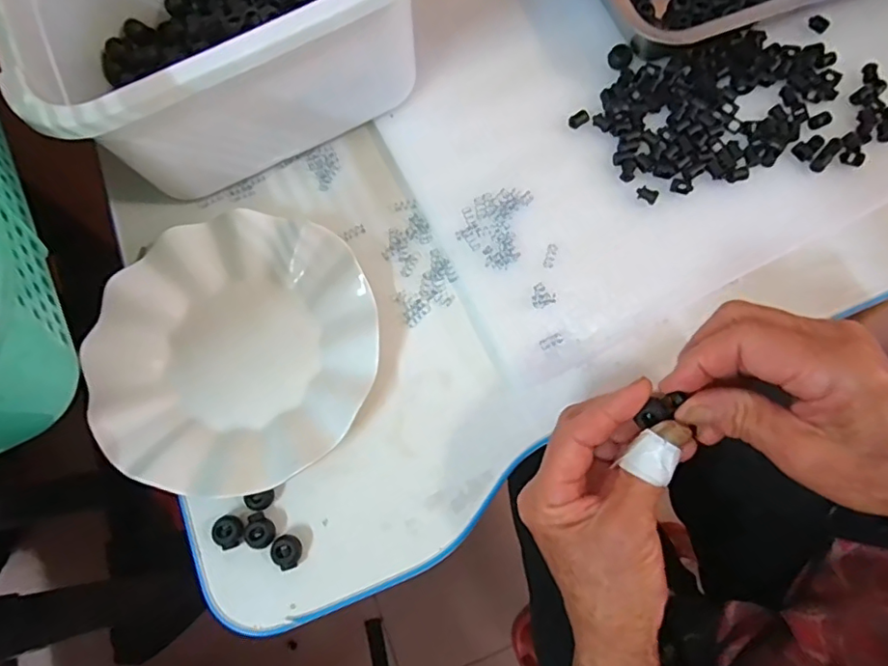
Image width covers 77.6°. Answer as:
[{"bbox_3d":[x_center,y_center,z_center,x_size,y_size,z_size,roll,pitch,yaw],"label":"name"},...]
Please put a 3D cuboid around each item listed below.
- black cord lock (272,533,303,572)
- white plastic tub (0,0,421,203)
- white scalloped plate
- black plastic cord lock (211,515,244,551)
[{"bbox_3d":[-0.094,0.131,0.330,0.017,0.010,0.018,0,77,0],"label":"black cord lock"},{"bbox_3d":[-0.148,-0.219,0.368,0.251,0.109,0.190,-31,79,-7],"label":"white plastic tub"},{"bbox_3d":[-0.138,0.008,0.359,0.180,0.019,0.176,0,77,0],"label":"white scalloped plate"},{"bbox_3d":[-0.130,0.120,0.332,0.018,0.007,0.019,0,77,0],"label":"black plastic cord lock"}]

